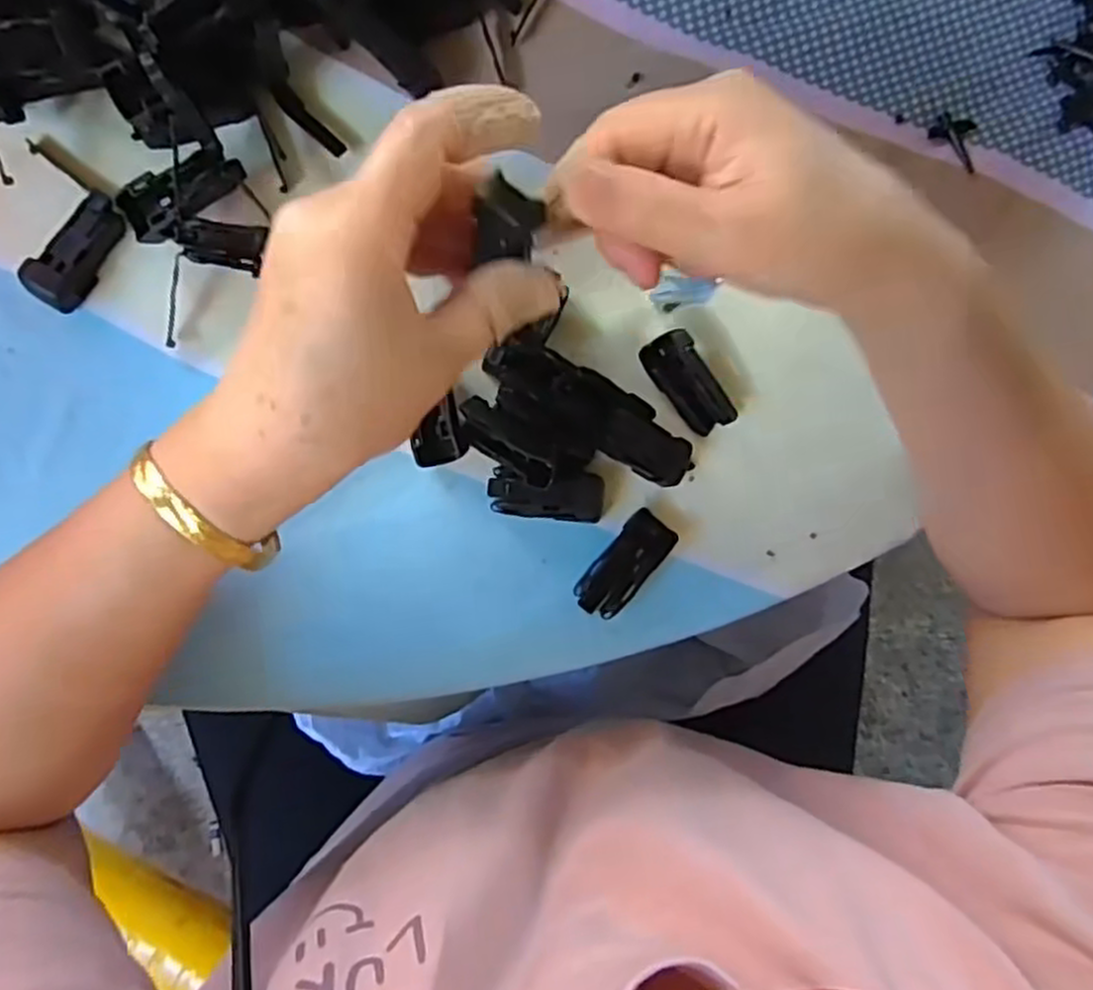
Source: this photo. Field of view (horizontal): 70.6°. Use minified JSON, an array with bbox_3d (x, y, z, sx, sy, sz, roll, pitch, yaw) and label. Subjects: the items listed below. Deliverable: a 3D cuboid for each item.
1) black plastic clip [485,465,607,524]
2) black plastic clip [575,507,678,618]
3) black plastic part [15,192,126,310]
[{"bbox_3d":[0.000,0.000,0.319,0.047,0.014,0.020,4,85,-5],"label":"black plastic clip"},{"bbox_3d":[0.033,0.029,0.322,0.020,0.011,0.049,42,83,-1],"label":"black plastic clip"},{"bbox_3d":[-0.185,-0.096,0.307,0.019,0.014,0.046,37,84,-1],"label":"black plastic part"}]

